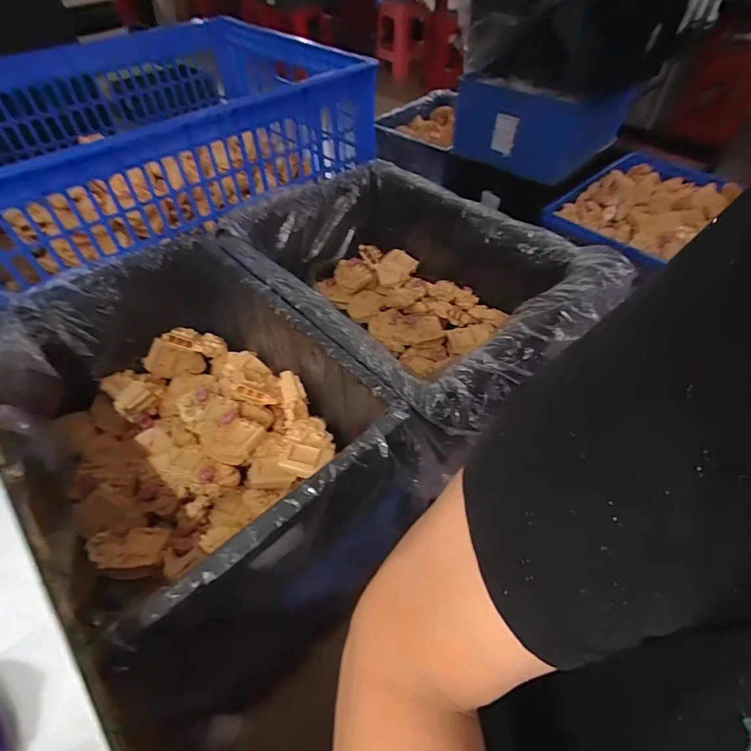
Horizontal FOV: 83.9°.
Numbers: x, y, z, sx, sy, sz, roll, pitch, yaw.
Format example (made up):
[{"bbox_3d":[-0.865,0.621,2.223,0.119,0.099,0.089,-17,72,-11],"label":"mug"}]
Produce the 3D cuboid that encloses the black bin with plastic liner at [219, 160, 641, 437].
[{"bbox_3d":[0.074,-0.139,0.777,0.466,0.261,0.618,-34,58,-25],"label":"black bin with plastic liner"}]

